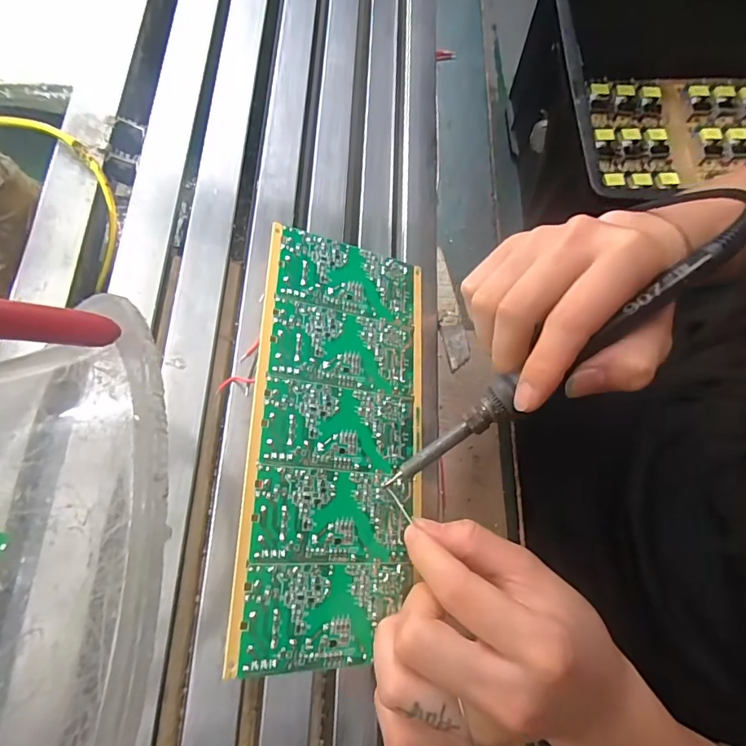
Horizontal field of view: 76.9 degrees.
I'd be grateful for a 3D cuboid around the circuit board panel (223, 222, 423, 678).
[{"bbox_3d":[-0.015,0.029,0.246,0.093,0.004,0.213,10,70,-25],"label":"circuit board panel"}]

